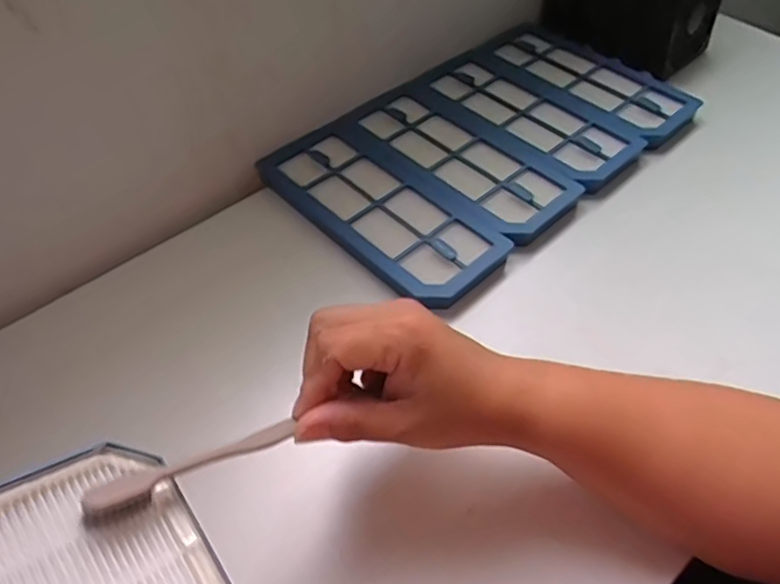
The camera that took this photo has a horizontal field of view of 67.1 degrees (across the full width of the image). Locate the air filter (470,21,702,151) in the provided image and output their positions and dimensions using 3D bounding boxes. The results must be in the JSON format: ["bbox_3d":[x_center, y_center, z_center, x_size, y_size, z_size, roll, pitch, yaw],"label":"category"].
[{"bbox_3d":[0.191,-0.214,0.577,0.098,0.020,0.215,-34,63,-25],"label":"air filter"}]

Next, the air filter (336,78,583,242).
[{"bbox_3d":[0.056,-0.119,0.498,0.092,0.012,0.205,-37,64,-26],"label":"air filter"}]

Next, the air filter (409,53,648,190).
[{"bbox_3d":[0.125,-0.163,0.537,0.092,0.017,0.199,-35,64,-26],"label":"air filter"}]

